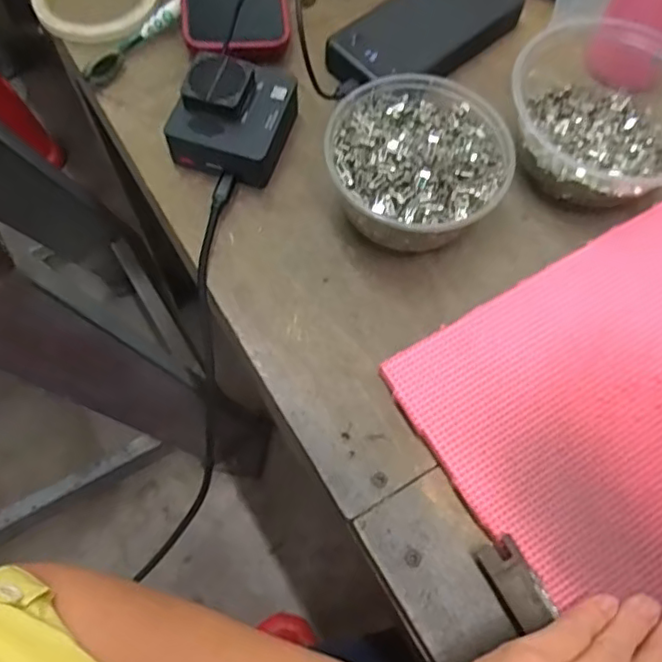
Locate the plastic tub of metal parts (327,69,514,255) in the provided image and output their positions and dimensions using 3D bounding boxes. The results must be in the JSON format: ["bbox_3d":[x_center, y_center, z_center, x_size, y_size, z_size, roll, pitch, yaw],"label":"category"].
[{"bbox_3d":[0.057,-0.108,0.400,0.110,0.060,0.115,-1,68,2],"label":"plastic tub of metal parts"}]

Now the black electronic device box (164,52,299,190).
[{"bbox_3d":[-0.064,-0.150,0.425,0.077,0.048,0.082,18,70,10],"label":"black electronic device box"}]

